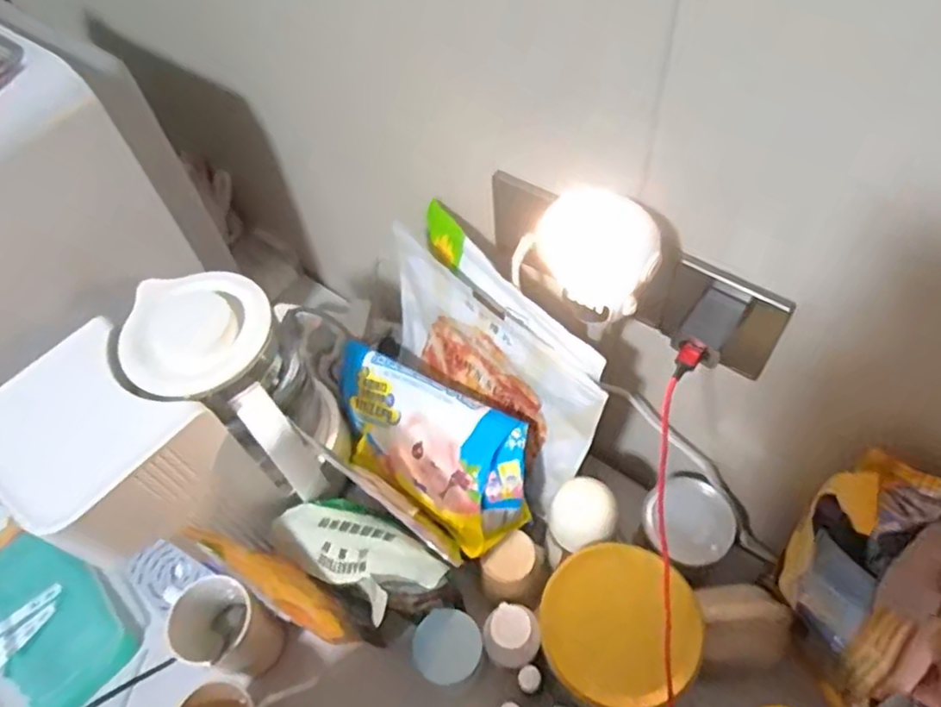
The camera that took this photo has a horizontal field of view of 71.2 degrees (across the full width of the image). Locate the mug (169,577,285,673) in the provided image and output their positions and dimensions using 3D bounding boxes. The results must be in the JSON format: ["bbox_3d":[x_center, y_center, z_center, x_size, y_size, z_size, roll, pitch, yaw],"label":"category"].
[{"bbox_3d":[-0.239,0.273,0.649,0.078,0.105,0.075,-2,55,4],"label":"mug"}]

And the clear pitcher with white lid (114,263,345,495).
[{"bbox_3d":[-0.218,0.052,0.665,0.179,0.242,0.124,17,58,16],"label":"clear pitcher with white lid"}]

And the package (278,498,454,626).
[{"bbox_3d":[-0.106,0.178,0.597,0.203,0.028,0.079,8,52,41],"label":"package"}]

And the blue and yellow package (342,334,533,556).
[{"bbox_3d":[-0.059,0.090,0.669,0.256,0.119,0.131,34,65,25],"label":"blue and yellow package"}]

